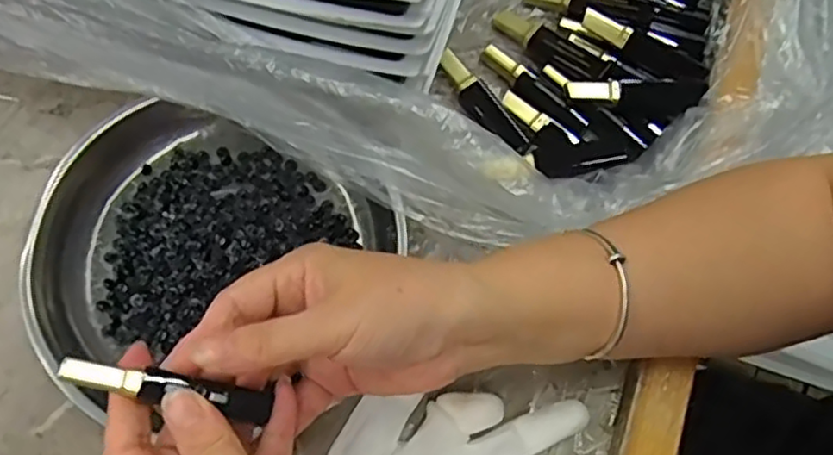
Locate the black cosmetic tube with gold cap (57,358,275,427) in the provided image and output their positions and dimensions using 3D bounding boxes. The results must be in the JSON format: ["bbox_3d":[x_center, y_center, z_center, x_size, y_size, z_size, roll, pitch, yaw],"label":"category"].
[{"bbox_3d":[-0.099,0.065,0.270,0.081,0.011,0.014,18,70,-18],"label":"black cosmetic tube with gold cap"}]

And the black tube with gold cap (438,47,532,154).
[{"bbox_3d":[0.043,-0.079,0.423,0.020,0.011,0.081,-36,75,-13],"label":"black tube with gold cap"}]

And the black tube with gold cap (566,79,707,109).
[{"bbox_3d":[0.133,-0.082,0.405,0.081,0.021,0.017,3,71,0],"label":"black tube with gold cap"}]

